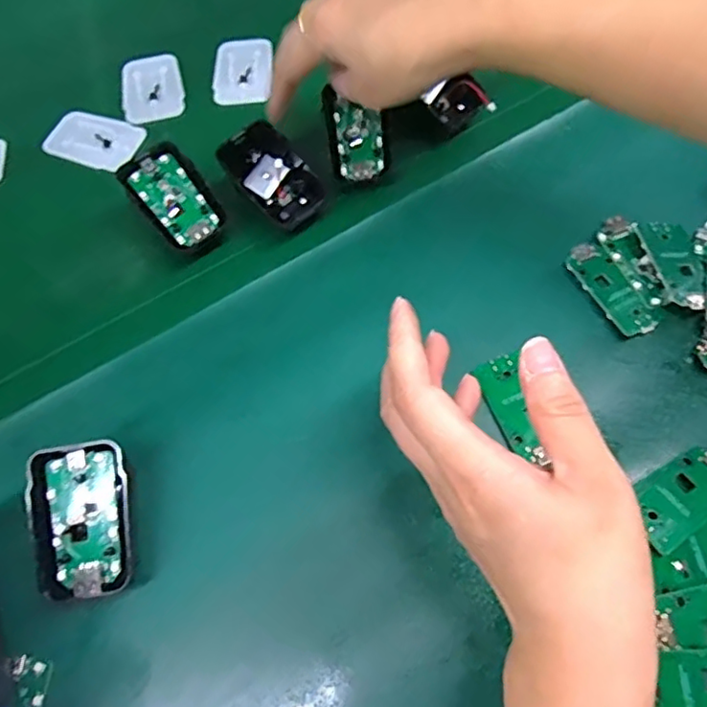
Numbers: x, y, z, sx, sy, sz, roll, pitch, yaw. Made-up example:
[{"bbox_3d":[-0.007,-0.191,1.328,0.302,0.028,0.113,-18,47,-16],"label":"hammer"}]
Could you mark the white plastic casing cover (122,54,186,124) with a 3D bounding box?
[{"bbox_3d":[-0.154,-0.203,0.458,0.046,0.007,0.067,-13,63,-4],"label":"white plastic casing cover"}]

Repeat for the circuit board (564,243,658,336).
[{"bbox_3d":[0.150,-0.037,0.350,0.027,0.009,0.063,-28,65,-11],"label":"circuit board"}]

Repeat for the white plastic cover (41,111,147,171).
[{"bbox_3d":[-0.187,-0.156,0.433,0.065,0.007,0.042,16,65,10],"label":"white plastic cover"}]

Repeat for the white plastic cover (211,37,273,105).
[{"bbox_3d":[-0.085,-0.219,0.462,0.044,0.007,0.064,-4,63,1],"label":"white plastic cover"}]

